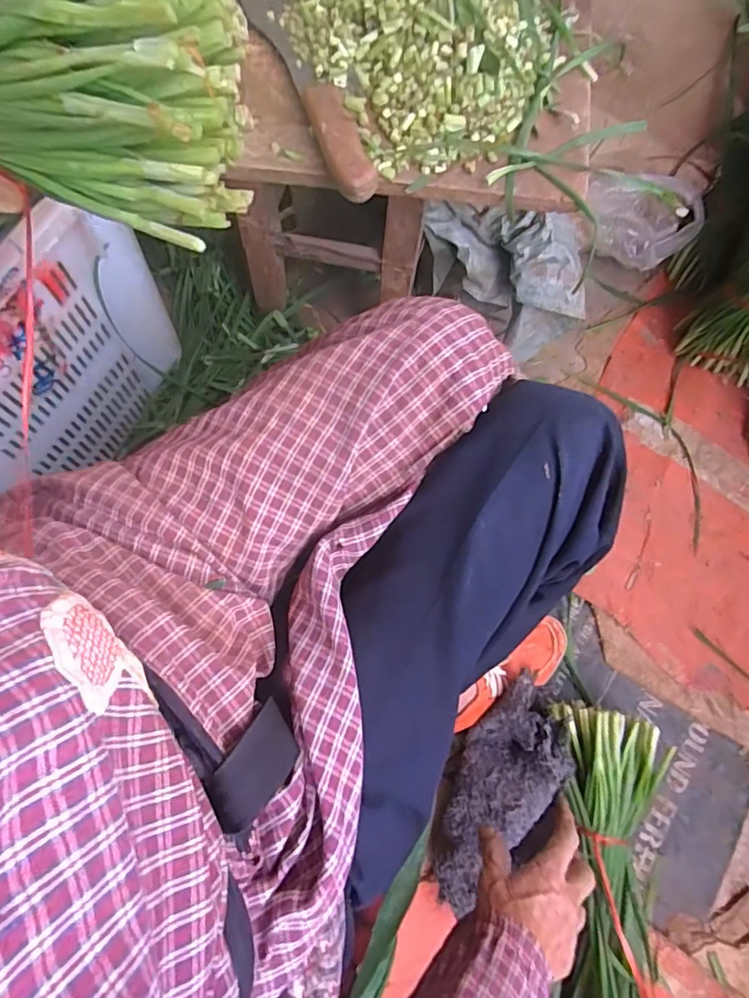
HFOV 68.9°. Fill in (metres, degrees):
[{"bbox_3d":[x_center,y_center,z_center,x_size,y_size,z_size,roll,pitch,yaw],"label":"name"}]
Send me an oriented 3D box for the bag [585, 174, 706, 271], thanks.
[{"bbox_3d":[0.419,-0.433,0.857,0.189,0.041,0.126,-4,109,-10],"label":"bag"}]

